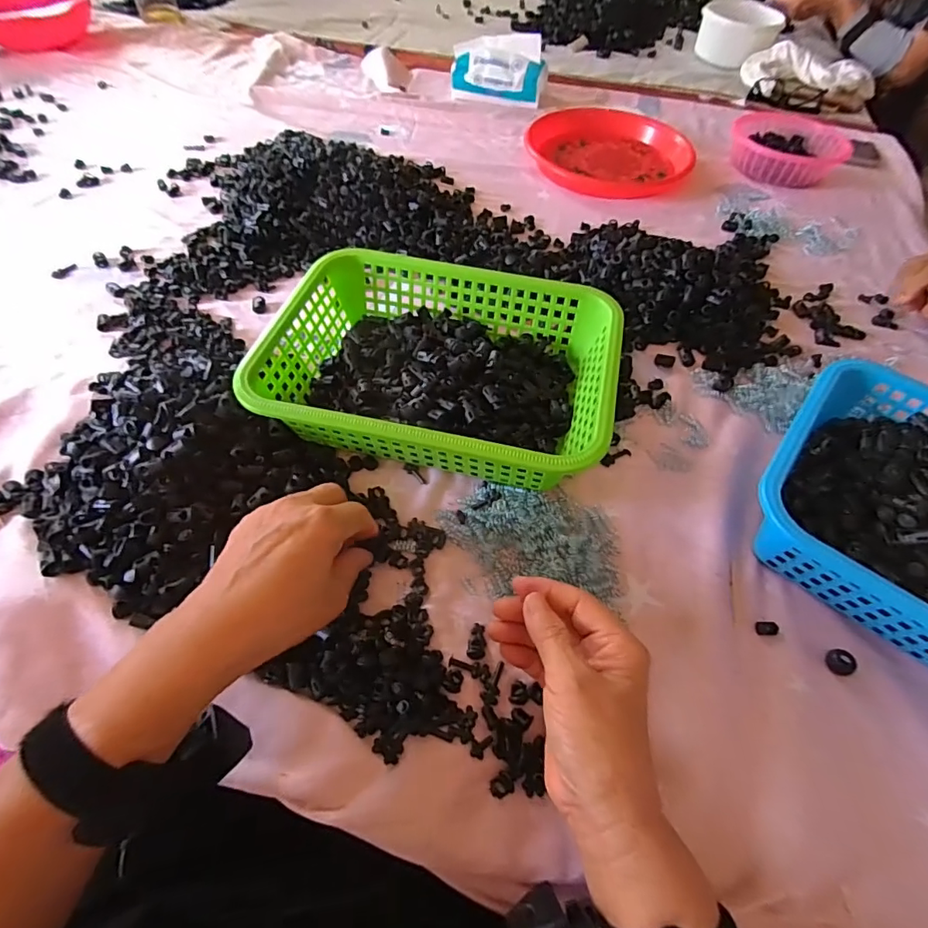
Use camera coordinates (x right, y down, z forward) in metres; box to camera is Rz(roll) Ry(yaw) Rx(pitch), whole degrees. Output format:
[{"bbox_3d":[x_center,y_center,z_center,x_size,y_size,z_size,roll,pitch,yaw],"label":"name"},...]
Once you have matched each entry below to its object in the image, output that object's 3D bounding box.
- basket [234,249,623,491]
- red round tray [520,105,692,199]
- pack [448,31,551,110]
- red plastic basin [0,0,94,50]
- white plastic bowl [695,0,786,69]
[{"bbox_3d":[-0.018,-0.090,0.448,0.293,0.073,0.208,14,58,6],"label":"basket"},{"bbox_3d":[0.217,-0.497,0.764,0.215,0.035,0.224,1,58,-2],"label":"red round tray"},{"bbox_3d":[0.061,-0.684,0.856,0.164,0.079,0.085,8,58,2],"label":"pack"},{"bbox_3d":[-0.839,-0.877,0.951,0.213,0.076,0.213,-20,61,-15],"label":"red plastic basin"},{"bbox_3d":[0.563,-0.893,1.022,0.153,0.071,0.162,1,58,-2],"label":"white plastic bowl"}]

